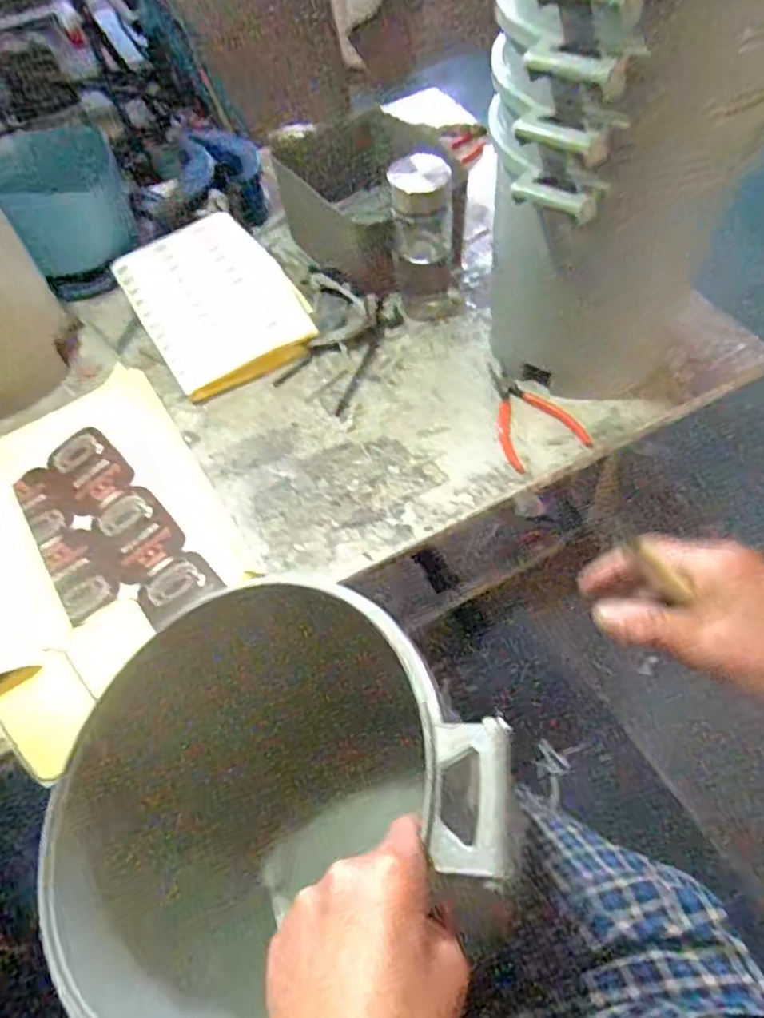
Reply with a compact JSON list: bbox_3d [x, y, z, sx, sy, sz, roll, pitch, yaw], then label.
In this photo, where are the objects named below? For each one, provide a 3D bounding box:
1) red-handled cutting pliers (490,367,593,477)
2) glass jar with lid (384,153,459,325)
[{"bbox_3d":[0.160,-0.109,0.716,0.088,0.010,0.142,-20,58,-8],"label":"red-handled cutting pliers"},{"bbox_3d":[0.050,-0.321,0.764,0.086,0.183,0.075,1,58,5],"label":"glass jar with lid"}]

